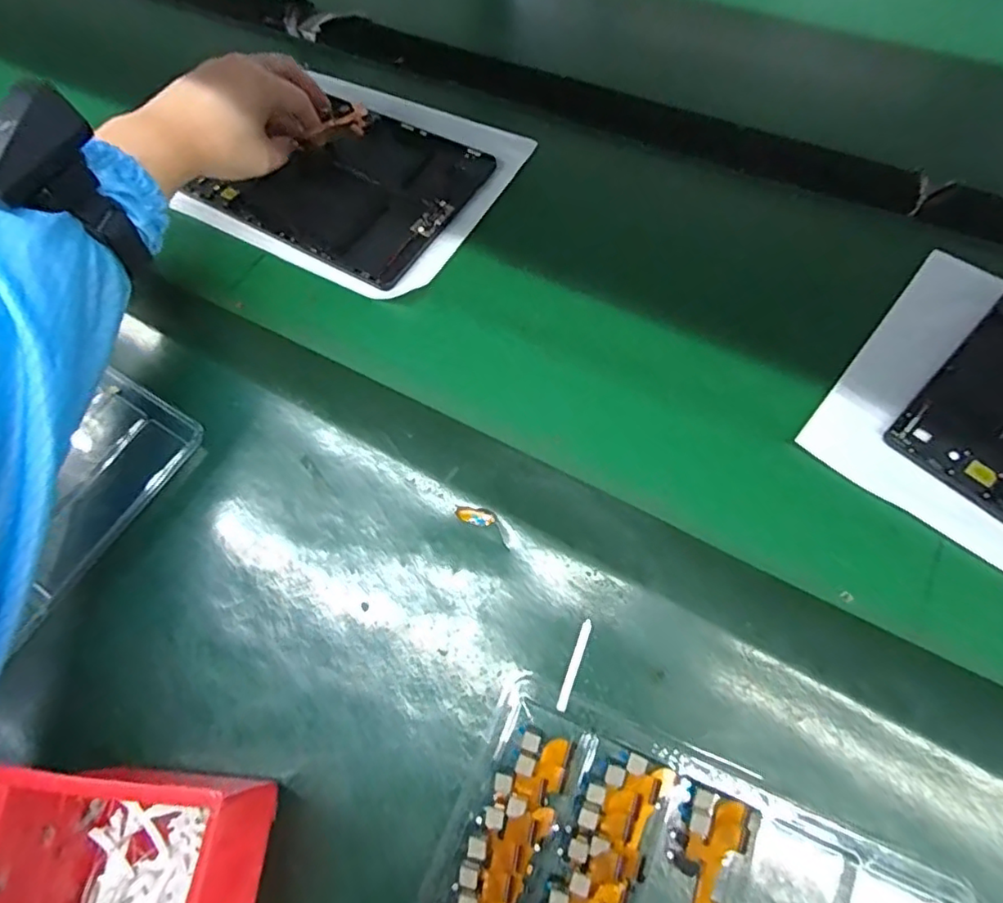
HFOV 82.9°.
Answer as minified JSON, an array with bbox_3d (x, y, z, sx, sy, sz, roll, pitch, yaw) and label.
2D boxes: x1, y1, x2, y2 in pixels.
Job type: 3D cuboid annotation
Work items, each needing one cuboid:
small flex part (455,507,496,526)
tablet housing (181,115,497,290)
[{"bbox_3d":[-0.016,0.038,0.339,0.024,0.004,0.010,13,66,9],"label":"small flex part"},{"bbox_3d":[-0.125,-0.221,0.466,0.197,0.010,0.149,30,70,16],"label":"tablet housing"}]

